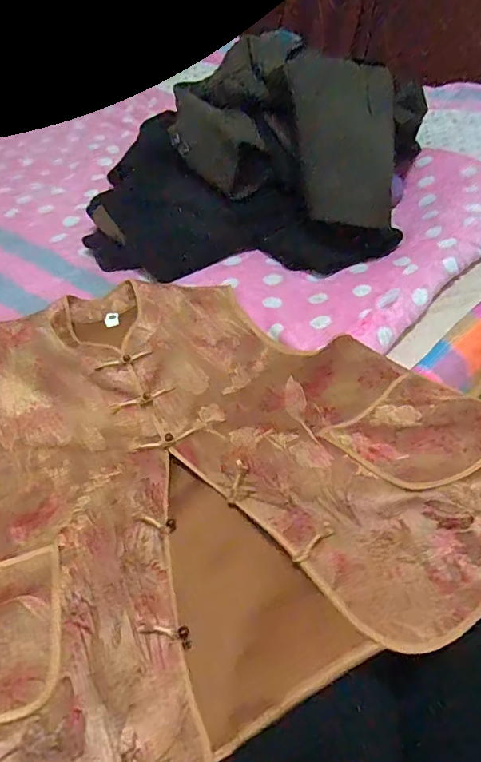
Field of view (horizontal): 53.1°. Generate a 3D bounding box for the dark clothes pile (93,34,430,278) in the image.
[{"bbox_3d":[-0.026,-0.358,0.821,0.486,0.261,0.392,-16,48,-11],"label":"dark clothes pile"}]

